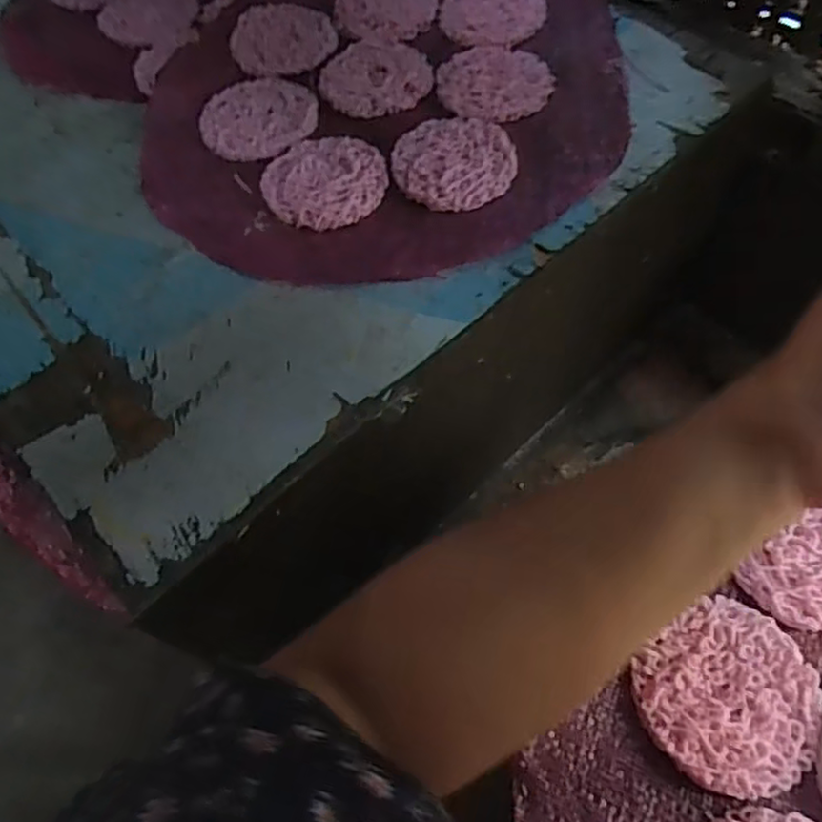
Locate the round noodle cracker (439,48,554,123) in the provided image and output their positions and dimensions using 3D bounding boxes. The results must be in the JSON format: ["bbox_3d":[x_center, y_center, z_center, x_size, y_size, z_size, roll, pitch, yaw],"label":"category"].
[{"bbox_3d":[0.057,-0.232,0.466,0.076,0.004,0.078,0,63,0],"label":"round noodle cracker"}]

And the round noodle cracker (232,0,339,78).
[{"bbox_3d":[-0.095,-0.282,0.505,0.075,0.005,0.078,4,63,2],"label":"round noodle cracker"}]

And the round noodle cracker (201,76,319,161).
[{"bbox_3d":[-0.106,-0.208,0.469,0.078,0.004,0.082,0,63,0],"label":"round noodle cracker"}]

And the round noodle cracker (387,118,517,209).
[{"bbox_3d":[0.028,-0.162,0.429,0.077,0.006,0.077,0,63,0],"label":"round noodle cracker"}]

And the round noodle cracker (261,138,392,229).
[{"bbox_3d":[-0.056,-0.149,0.431,0.077,0.010,0.074,0,63,0],"label":"round noodle cracker"}]

